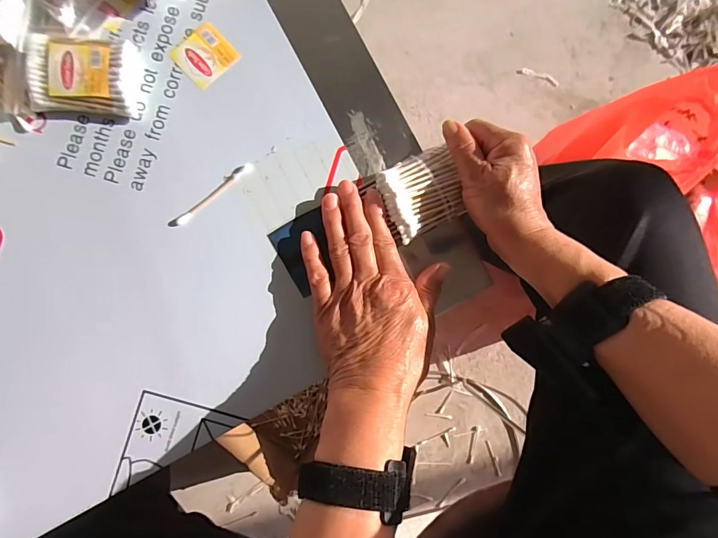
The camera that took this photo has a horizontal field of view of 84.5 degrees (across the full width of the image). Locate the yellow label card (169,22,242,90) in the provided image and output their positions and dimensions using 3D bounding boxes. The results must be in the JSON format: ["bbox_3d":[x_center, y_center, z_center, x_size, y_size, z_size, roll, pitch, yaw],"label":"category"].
[{"bbox_3d":[-0.125,-0.174,0.323,0.040,0.004,0.043,45,84,-3],"label":"yellow label card"}]

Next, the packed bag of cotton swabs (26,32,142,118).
[{"bbox_3d":[-0.210,-0.149,0.305,0.074,0.021,0.055,2,86,-3],"label":"packed bag of cotton swabs"}]

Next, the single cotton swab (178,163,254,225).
[{"bbox_3d":[-0.115,-0.060,0.317,0.074,0.004,0.006,-41,88,-4],"label":"single cotton swab"}]

